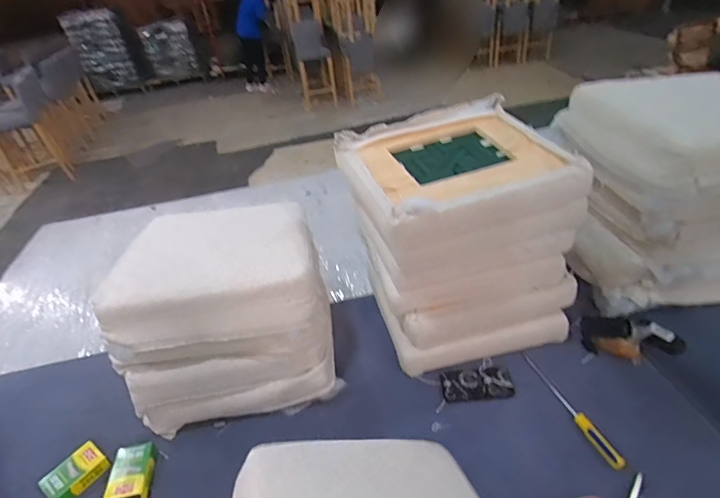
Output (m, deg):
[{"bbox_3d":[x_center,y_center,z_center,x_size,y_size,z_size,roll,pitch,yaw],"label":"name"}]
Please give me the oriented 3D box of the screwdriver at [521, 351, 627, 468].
[{"bbox_3d":[0.458,0.338,0.935,0.035,0.024,0.313,-16,36,-12],"label":"screwdriver"}]

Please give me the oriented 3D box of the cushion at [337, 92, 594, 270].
[{"bbox_3d":[0.198,-0.179,0.977,0.439,0.139,0.434,-13,36,-8],"label":"cushion"}]

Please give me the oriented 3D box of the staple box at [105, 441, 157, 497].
[{"bbox_3d":[-0.488,0.490,0.877,0.091,0.032,0.156,-10,36,-4],"label":"staple box"}]

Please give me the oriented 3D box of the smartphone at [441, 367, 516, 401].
[{"bbox_3d":[0.277,0.316,0.992,0.163,0.016,0.076,-4,36,4],"label":"smartphone"}]

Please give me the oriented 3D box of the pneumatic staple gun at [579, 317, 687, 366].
[{"bbox_3d":[0.661,0.213,1.019,0.224,0.061,0.121,15,41,28],"label":"pneumatic staple gun"}]

